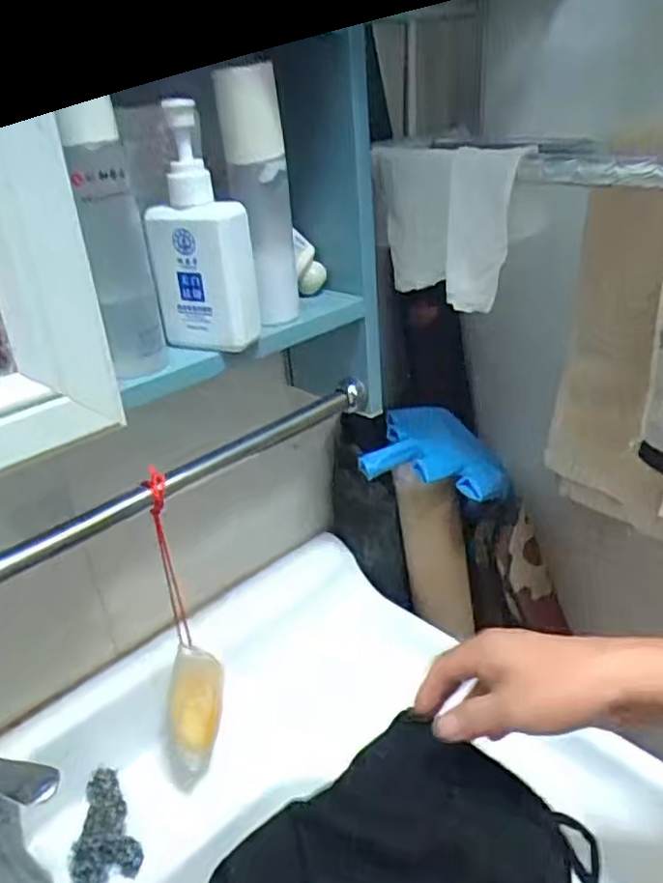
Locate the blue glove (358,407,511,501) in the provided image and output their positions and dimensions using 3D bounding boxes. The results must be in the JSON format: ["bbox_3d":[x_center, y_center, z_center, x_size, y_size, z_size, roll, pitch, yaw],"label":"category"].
[{"bbox_3d":[0.099,0.012,0.677,0.141,0.062,0.101,-4,28,1],"label":"blue glove"}]

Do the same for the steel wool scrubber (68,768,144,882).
[{"bbox_3d":[-0.187,0.307,0.545,0.052,0.042,0.084,-16,30,-21],"label":"steel wool scrubber"}]

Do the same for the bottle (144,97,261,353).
[{"bbox_3d":[-0.084,-0.132,0.432,0.062,0.145,0.033,-4,28,1],"label":"bottle"}]

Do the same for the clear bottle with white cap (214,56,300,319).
[{"bbox_3d":[-0.048,-0.163,0.465,0.041,0.161,0.035,-6,28,-4],"label":"clear bottle with white cap"}]

